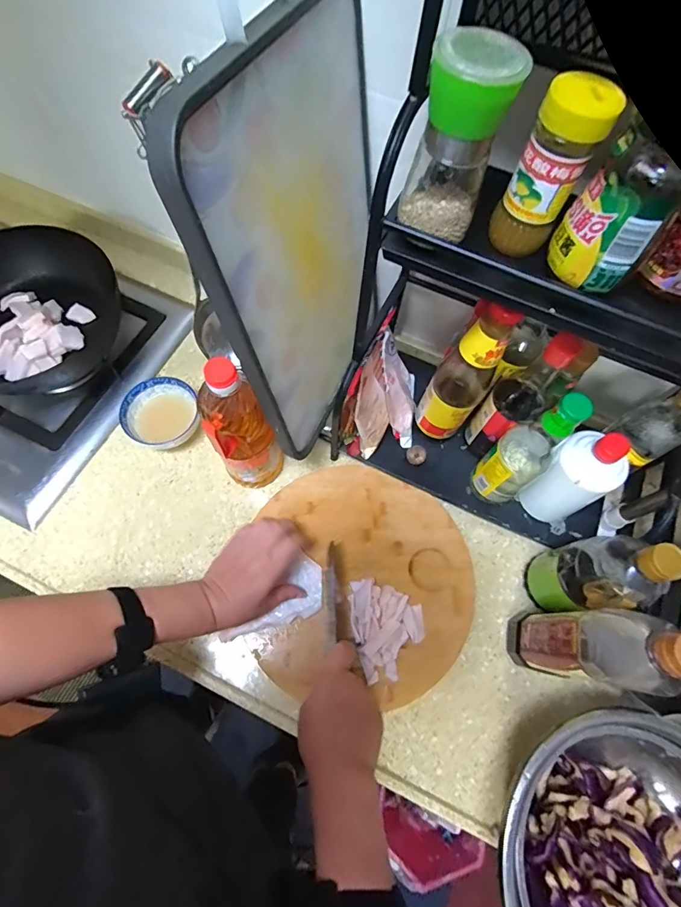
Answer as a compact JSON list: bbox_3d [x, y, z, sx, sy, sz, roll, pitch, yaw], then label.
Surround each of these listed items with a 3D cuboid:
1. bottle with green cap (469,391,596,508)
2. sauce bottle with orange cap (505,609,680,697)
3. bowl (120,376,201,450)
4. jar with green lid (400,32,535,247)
[{"bbox_3d":[0.219,0.004,0.518,0.050,0.242,0.064,-32,73,-14],"label":"bottle with green cap"},{"bbox_3d":[0.263,0.206,0.454,0.073,0.276,0.063,12,68,2],"label":"sauce bottle with orange cap"},{"bbox_3d":[-0.270,-0.055,0.650,0.105,0.048,0.110,1,68,-2],"label":"bowl"},{"bbox_3d":[0.084,-0.224,0.310,0.057,0.109,0.051,15,68,3],"label":"jar with green lid"}]

